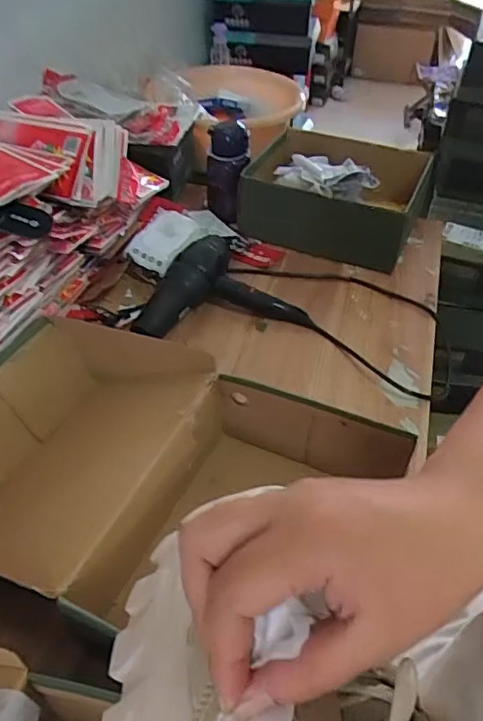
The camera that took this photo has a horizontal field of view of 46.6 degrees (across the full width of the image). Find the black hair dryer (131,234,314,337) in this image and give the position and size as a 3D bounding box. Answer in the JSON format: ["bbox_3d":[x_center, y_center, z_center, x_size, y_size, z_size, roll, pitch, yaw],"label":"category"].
[{"bbox_3d":[-0.042,-0.130,0.955,0.288,0.080,0.177,-8,46,-7],"label":"black hair dryer"}]

